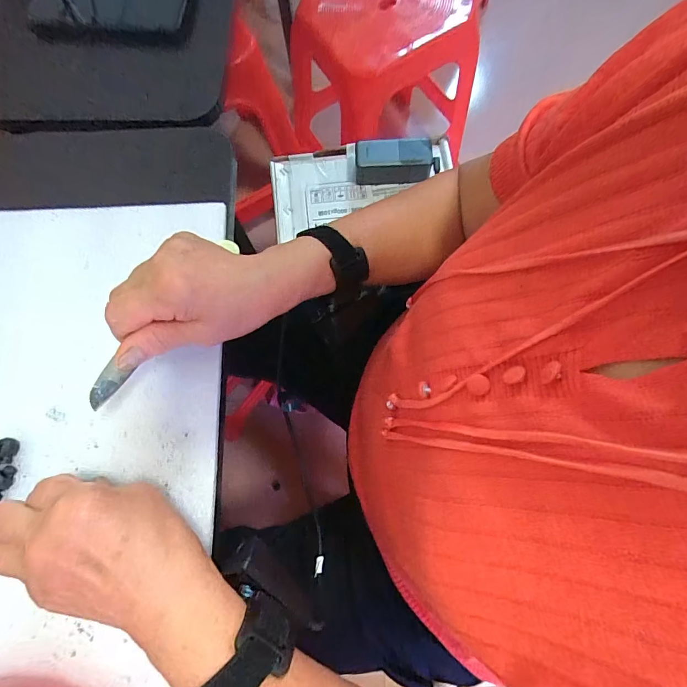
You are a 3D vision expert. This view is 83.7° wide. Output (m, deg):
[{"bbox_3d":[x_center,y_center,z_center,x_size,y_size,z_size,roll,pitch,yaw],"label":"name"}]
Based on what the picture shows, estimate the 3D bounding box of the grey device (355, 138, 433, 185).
[{"bbox_3d":[0.084,-0.313,0.653,0.126,0.051,0.054,-3,77,0],"label":"grey device"}]

